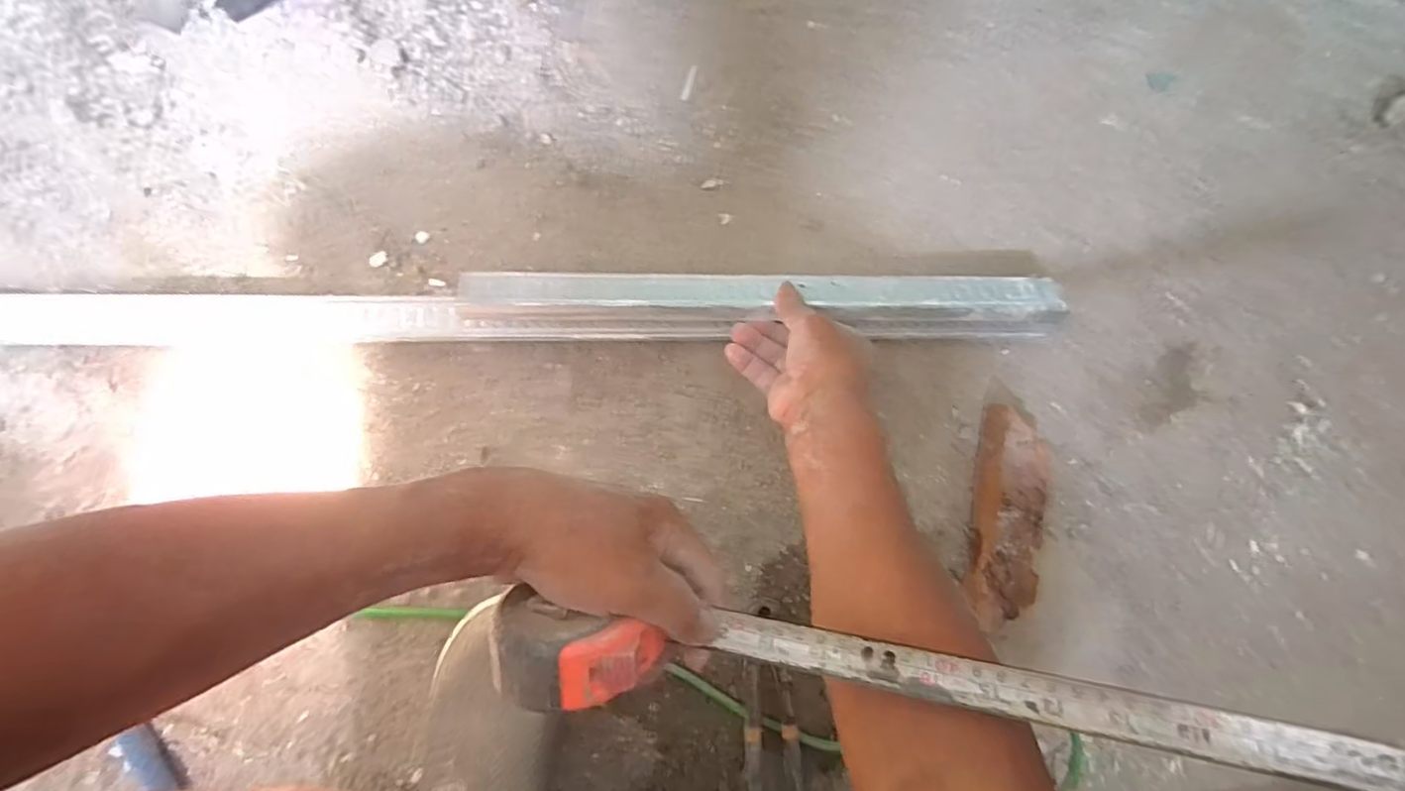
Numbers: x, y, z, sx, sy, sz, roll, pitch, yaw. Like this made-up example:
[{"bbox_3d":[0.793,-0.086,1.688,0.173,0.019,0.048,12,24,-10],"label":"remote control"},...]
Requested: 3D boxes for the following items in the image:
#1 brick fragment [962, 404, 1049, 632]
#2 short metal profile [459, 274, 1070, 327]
[{"bbox_3d":[0.269,0.108,0.551,0.053,0.044,0.194,10,87,-8],"label":"brick fragment"},{"bbox_3d":[0.062,-0.077,0.510,0.491,0.037,0.049,0,89,-6],"label":"short metal profile"}]

